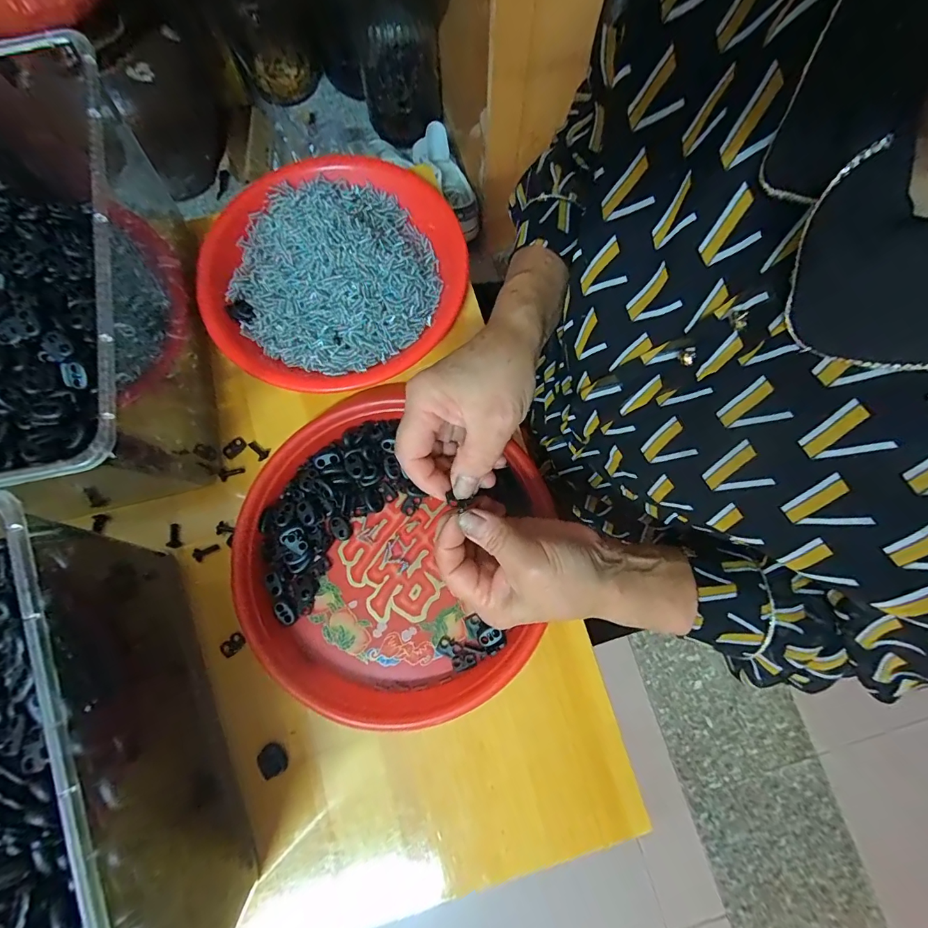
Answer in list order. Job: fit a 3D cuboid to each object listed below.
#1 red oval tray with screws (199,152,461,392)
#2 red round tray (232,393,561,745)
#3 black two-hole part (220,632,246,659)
[{"bbox_3d":[-0.113,-0.171,0.378,0.222,0.034,0.224,-14,78,-2],"label":"red oval tray with screws"},{"bbox_3d":[-0.057,0.064,0.334,0.221,0.028,0.242,0,78,1],"label":"red round tray"},{"bbox_3d":[-0.177,0.139,0.332,0.022,0.006,0.013,-42,81,-8],"label":"black two-hole part"}]

